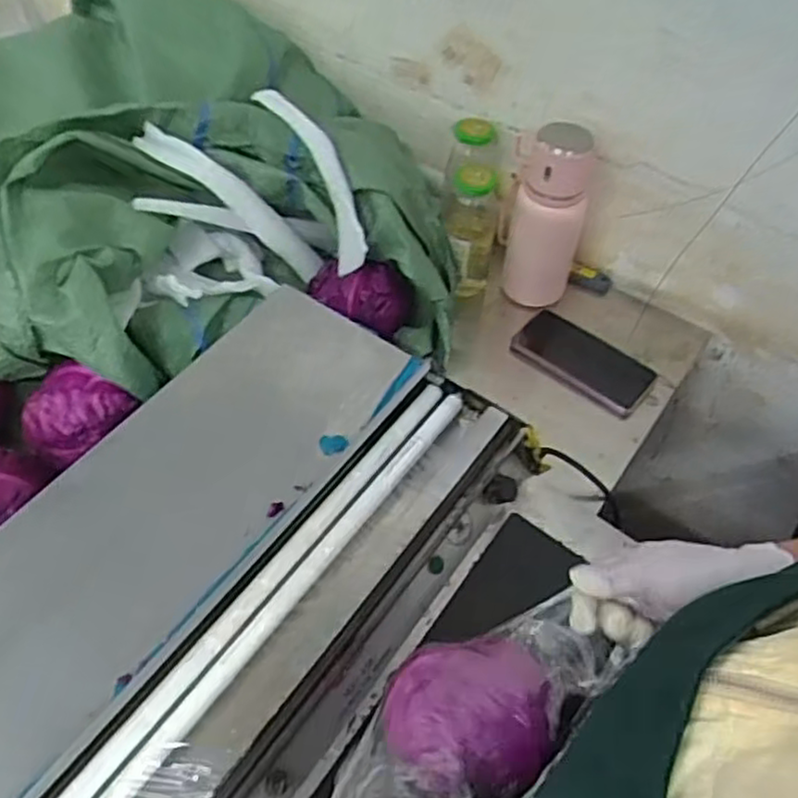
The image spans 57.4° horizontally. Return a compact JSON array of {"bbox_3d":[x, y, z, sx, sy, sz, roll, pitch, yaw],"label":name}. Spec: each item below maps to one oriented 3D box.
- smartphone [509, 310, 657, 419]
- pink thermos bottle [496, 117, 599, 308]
[{"bbox_3d":[0.216,-0.044,0.855,0.158,0.013,0.079,32,70,15],"label":"smartphone"},{"bbox_3d":[0.169,-0.210,0.854,0.077,0.229,0.085,-5,52,-6],"label":"pink thermos bottle"}]

